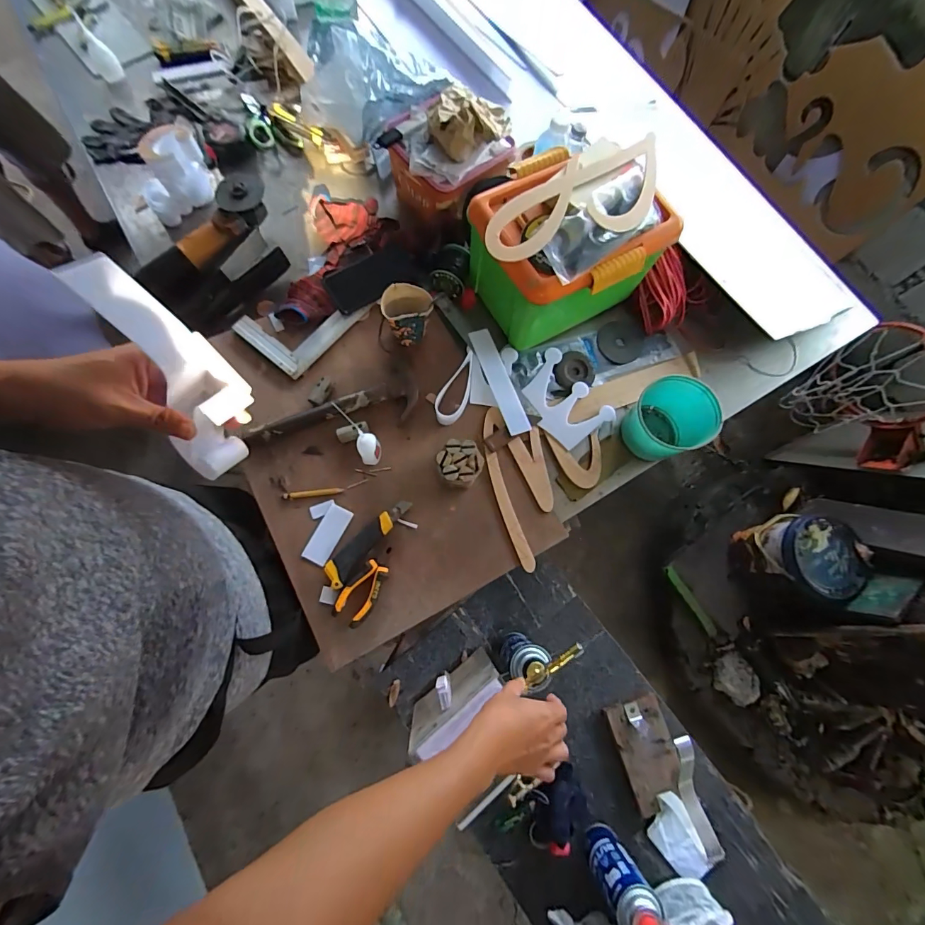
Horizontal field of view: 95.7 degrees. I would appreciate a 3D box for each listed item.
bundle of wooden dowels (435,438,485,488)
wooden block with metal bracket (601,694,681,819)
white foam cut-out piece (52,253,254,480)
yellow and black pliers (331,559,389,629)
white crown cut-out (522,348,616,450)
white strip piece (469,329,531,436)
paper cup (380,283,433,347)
[{"bbox_3d":[-0.003,0.002,0.683,0.069,0.048,0.069,0,75,-1],"label":"bundle of wooden dowels"},{"bbox_3d":[0.337,0.532,0.760,0.100,0.026,0.175,-14,76,-5],"label":"wooden block with metal bracket"},{"bbox_3d":[-0.234,-0.067,0.359,0.088,0.195,0.066,-9,44,-4],"label":"white foam cut-out piece"},{"bbox_3d":[-0.152,0.197,0.631,0.050,0.012,0.097,30,77,6],"label":"yellow and black pliers"},{"bbox_3d":[0.177,-0.114,0.754,0.123,0.006,0.163,-37,81,-14],"label":"white crown cut-out"},{"bbox_3d":[0.065,-0.144,0.742,0.038,0.005,0.204,-19,78,-11],"label":"white strip piece"},{"bbox_3d":[-0.093,-0.255,0.723,0.079,0.081,0.068,-20,77,-6],"label":"paper cup"}]

